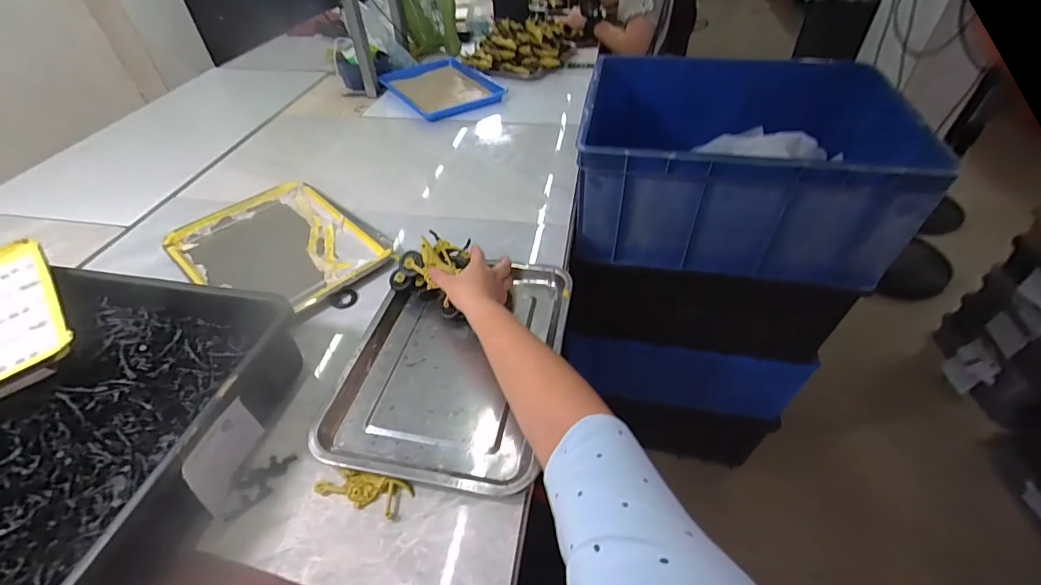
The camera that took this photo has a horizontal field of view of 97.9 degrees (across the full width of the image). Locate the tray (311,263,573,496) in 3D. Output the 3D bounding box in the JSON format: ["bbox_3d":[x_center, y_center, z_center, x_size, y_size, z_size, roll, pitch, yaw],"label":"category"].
[{"bbox_3d":[-0.085,0.079,0.591,0.265,0.027,0.335,7,45,10],"label":"tray"}]

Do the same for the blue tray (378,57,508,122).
[{"bbox_3d":[-0.221,-0.588,1.287,0.264,0.024,0.369,-24,48,-20],"label":"blue tray"}]

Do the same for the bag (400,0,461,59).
[{"bbox_3d":[-0.291,-0.894,1.430,0.162,0.246,0.135,-12,45,-9],"label":"bag"}]

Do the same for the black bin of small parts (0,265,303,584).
[{"bbox_3d":[-0.547,0.132,0.503,0.511,0.106,0.361,7,45,9],"label":"black bin of small parts"}]

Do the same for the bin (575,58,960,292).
[{"bbox_3d":[0.388,-0.238,0.862,0.524,0.243,0.369,7,45,10],"label":"bin"}]

